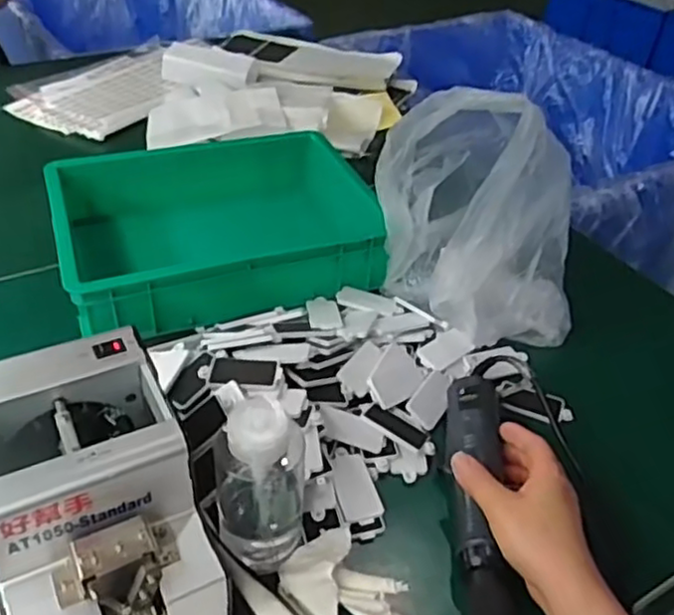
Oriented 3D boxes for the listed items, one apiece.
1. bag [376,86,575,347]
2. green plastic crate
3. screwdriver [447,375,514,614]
[{"bbox_3d":[0.146,-0.093,0.711,0.210,0.219,0.171,6,40,2],"label":"bag"},{"bbox_3d":[-0.144,-0.078,0.793,0.317,0.107,0.255,-12,42,-19],"label":"green plastic crate"},{"bbox_3d":[0.109,0.150,0.538,0.041,0.029,0.256,7,43,3],"label":"screwdriver"}]

